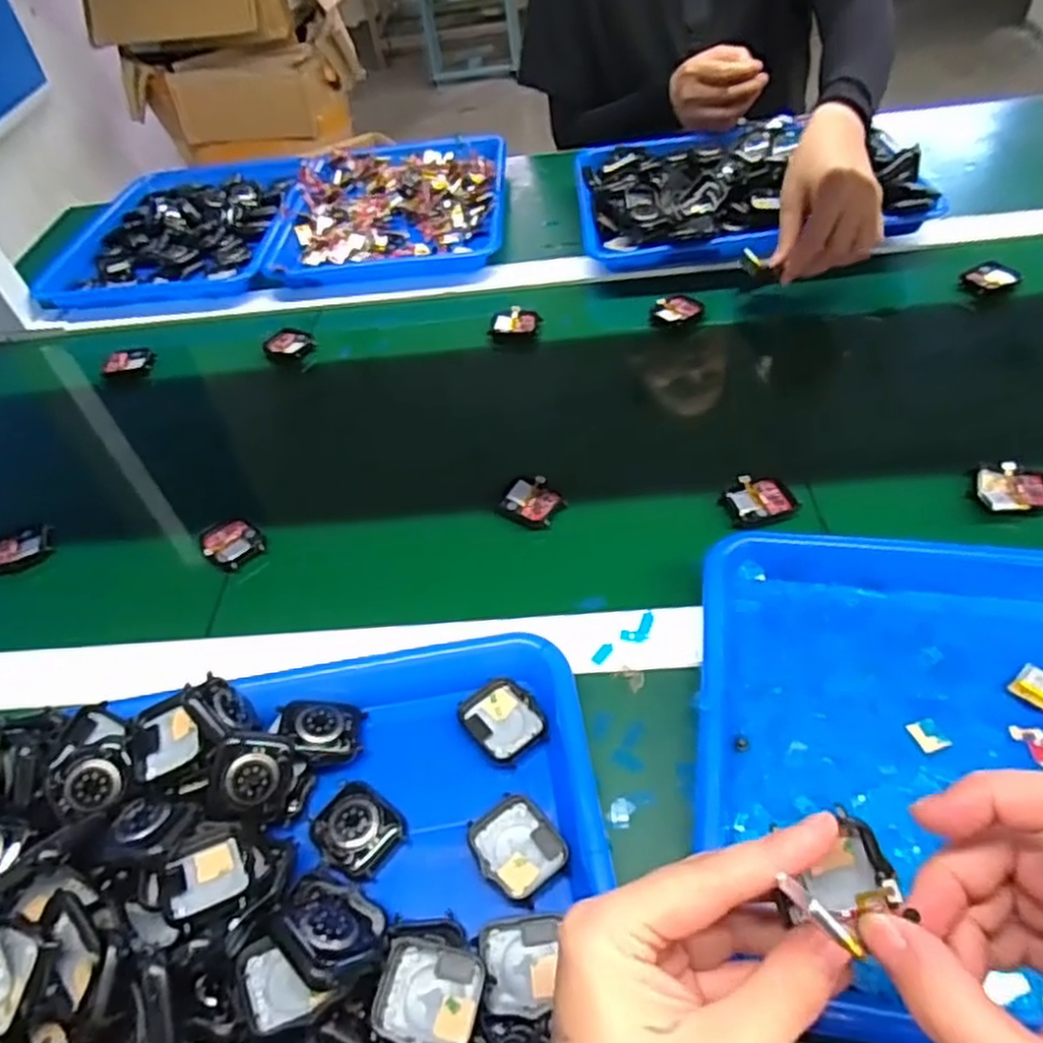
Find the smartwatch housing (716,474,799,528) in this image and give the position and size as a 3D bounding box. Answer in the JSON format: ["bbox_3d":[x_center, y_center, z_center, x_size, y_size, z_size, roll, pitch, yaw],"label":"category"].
[{"bbox_3d":[0.164,-0.015,0.501,0.047,0.012,0.036,-16,51,-8],"label":"smartwatch housing"}]

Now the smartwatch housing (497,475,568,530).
[{"bbox_3d":[0.009,-0.014,0.519,0.045,0.006,0.040,19,55,20],"label":"smartwatch housing"}]

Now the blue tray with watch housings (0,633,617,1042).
[{"bbox_3d":[-0.126,0.175,0.325,0.331,0.054,0.255,-9,50,-2],"label":"blue tray with watch housings"}]

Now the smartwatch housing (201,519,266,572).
[{"bbox_3d":[-0.210,0.014,0.524,0.039,0.008,0.046,-36,56,-22],"label":"smartwatch housing"}]

